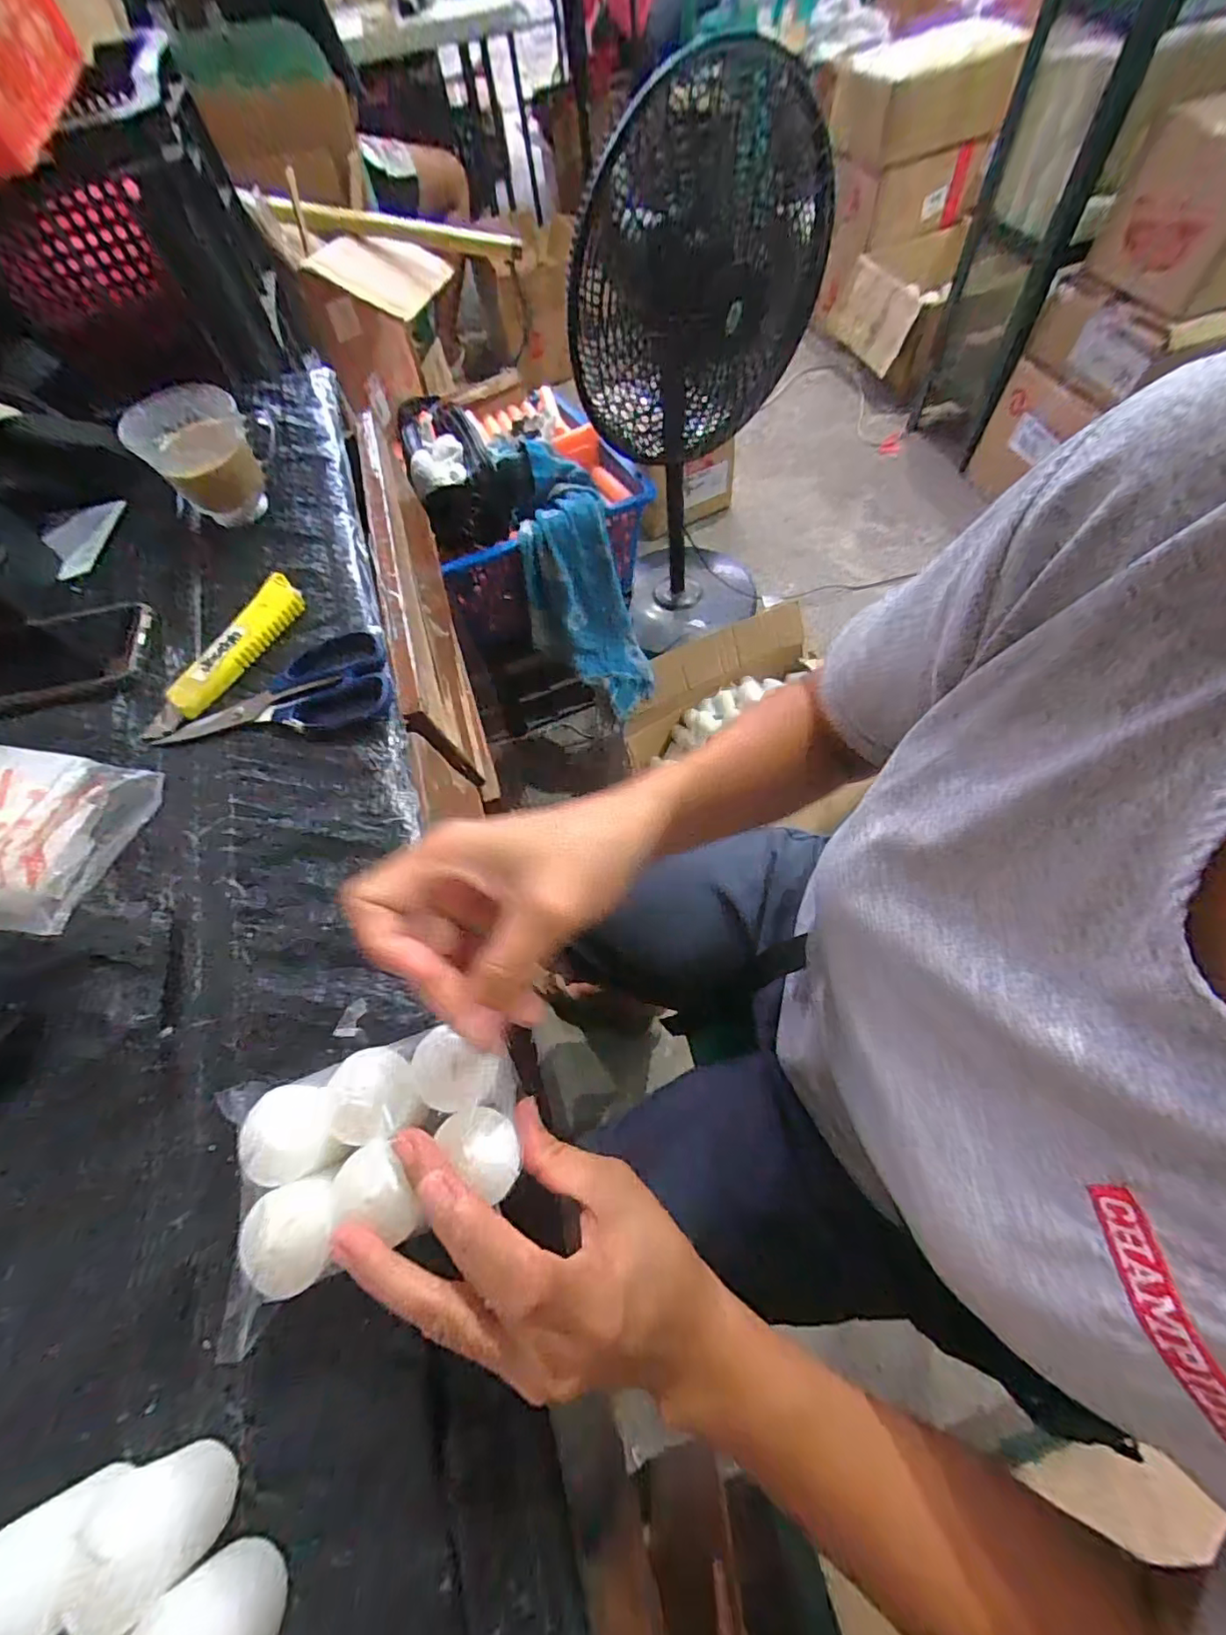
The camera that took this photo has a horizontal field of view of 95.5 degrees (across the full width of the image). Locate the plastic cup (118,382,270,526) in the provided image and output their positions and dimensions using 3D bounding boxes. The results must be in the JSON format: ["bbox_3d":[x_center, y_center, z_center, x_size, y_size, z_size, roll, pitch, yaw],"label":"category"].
[{"bbox_3d":[-0.335,-0.294,0.462,0.081,0.074,0.084,-2,65,4],"label":"plastic cup"}]

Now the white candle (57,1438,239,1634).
[{"bbox_3d":[-0.167,0.260,0.200,0.035,0.048,0.031,5,65,8],"label":"white candle"}]

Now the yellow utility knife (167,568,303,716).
[{"bbox_3d":[-0.277,-0.130,0.413,0.029,0.018,0.127,22,66,12],"label":"yellow utility knife"}]

